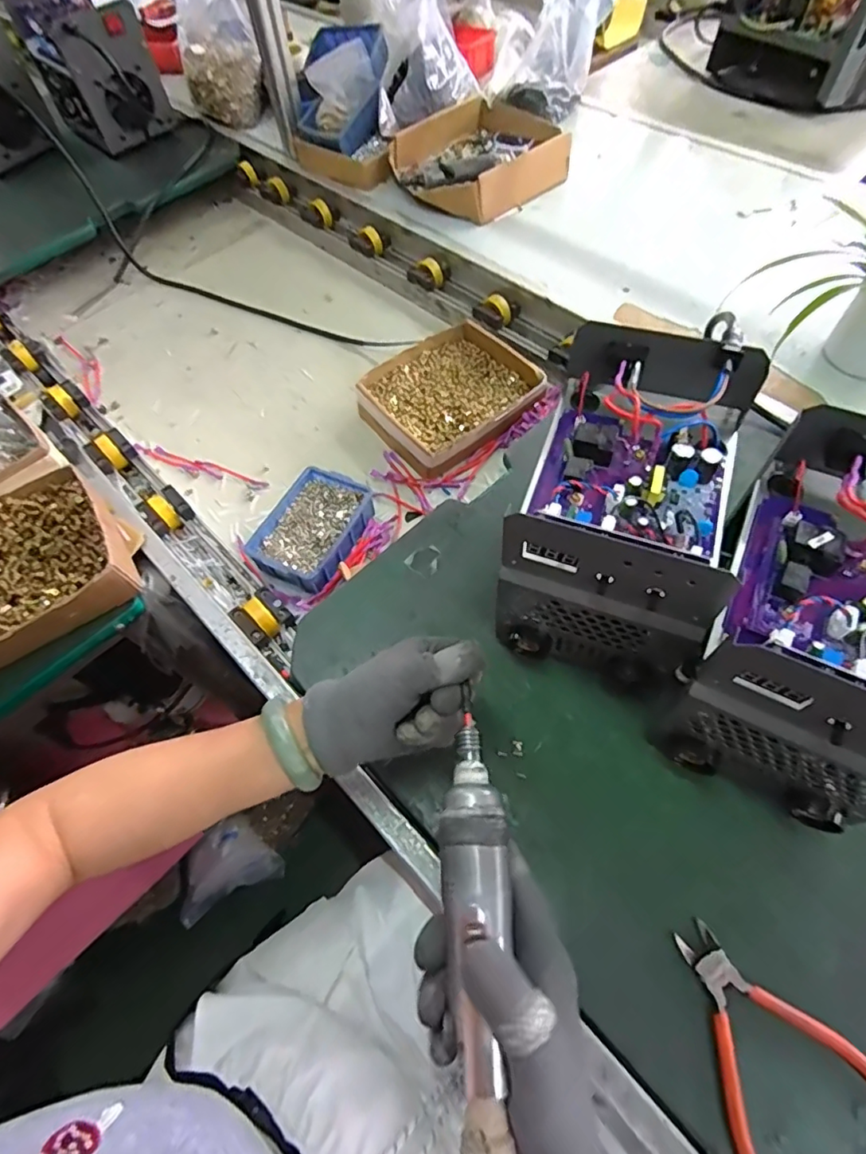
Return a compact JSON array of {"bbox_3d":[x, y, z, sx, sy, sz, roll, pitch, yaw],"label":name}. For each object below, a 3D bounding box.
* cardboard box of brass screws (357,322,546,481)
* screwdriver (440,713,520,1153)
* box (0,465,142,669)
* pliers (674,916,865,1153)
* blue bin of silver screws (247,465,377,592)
[{"bbox_3d":[0.023,-0.258,0.772,0.225,0.045,0.207,-31,63,-13],"label":"cardboard box of brass screws"},{"bbox_3d":[0.025,0.214,0.290,0.038,0.033,0.259,-2,61,3],"label":"screwdriver"},{"bbox_3d":[-0.433,0.001,0.559,0.216,0.052,0.176,-35,64,-15],"label":"box"},{"bbox_3d":[0.219,0.306,0.360,0.109,0.015,0.139,-24,62,-9],"label":"pliers"},{"bbox_3d":[-0.145,-0.057,0.673,0.101,0.050,0.149,22,64,16],"label":"blue bin of silver screws"}]

